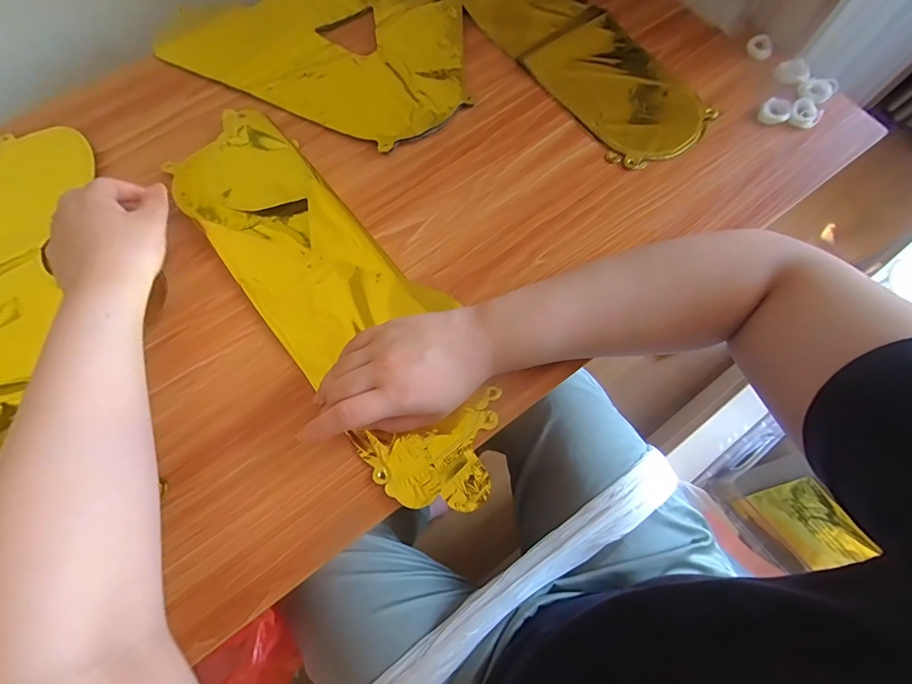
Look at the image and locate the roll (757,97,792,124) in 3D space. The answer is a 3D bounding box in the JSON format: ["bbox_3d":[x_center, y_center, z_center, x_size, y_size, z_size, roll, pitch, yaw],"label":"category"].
[{"bbox_3d":[0.344,-0.248,0.466,0.029,0.021,0.023,40,77,11],"label":"roll"}]

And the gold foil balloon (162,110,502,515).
[{"bbox_3d":[-0.109,-0.046,0.389,0.134,0.011,0.430,-35,76,-10],"label":"gold foil balloon"}]

